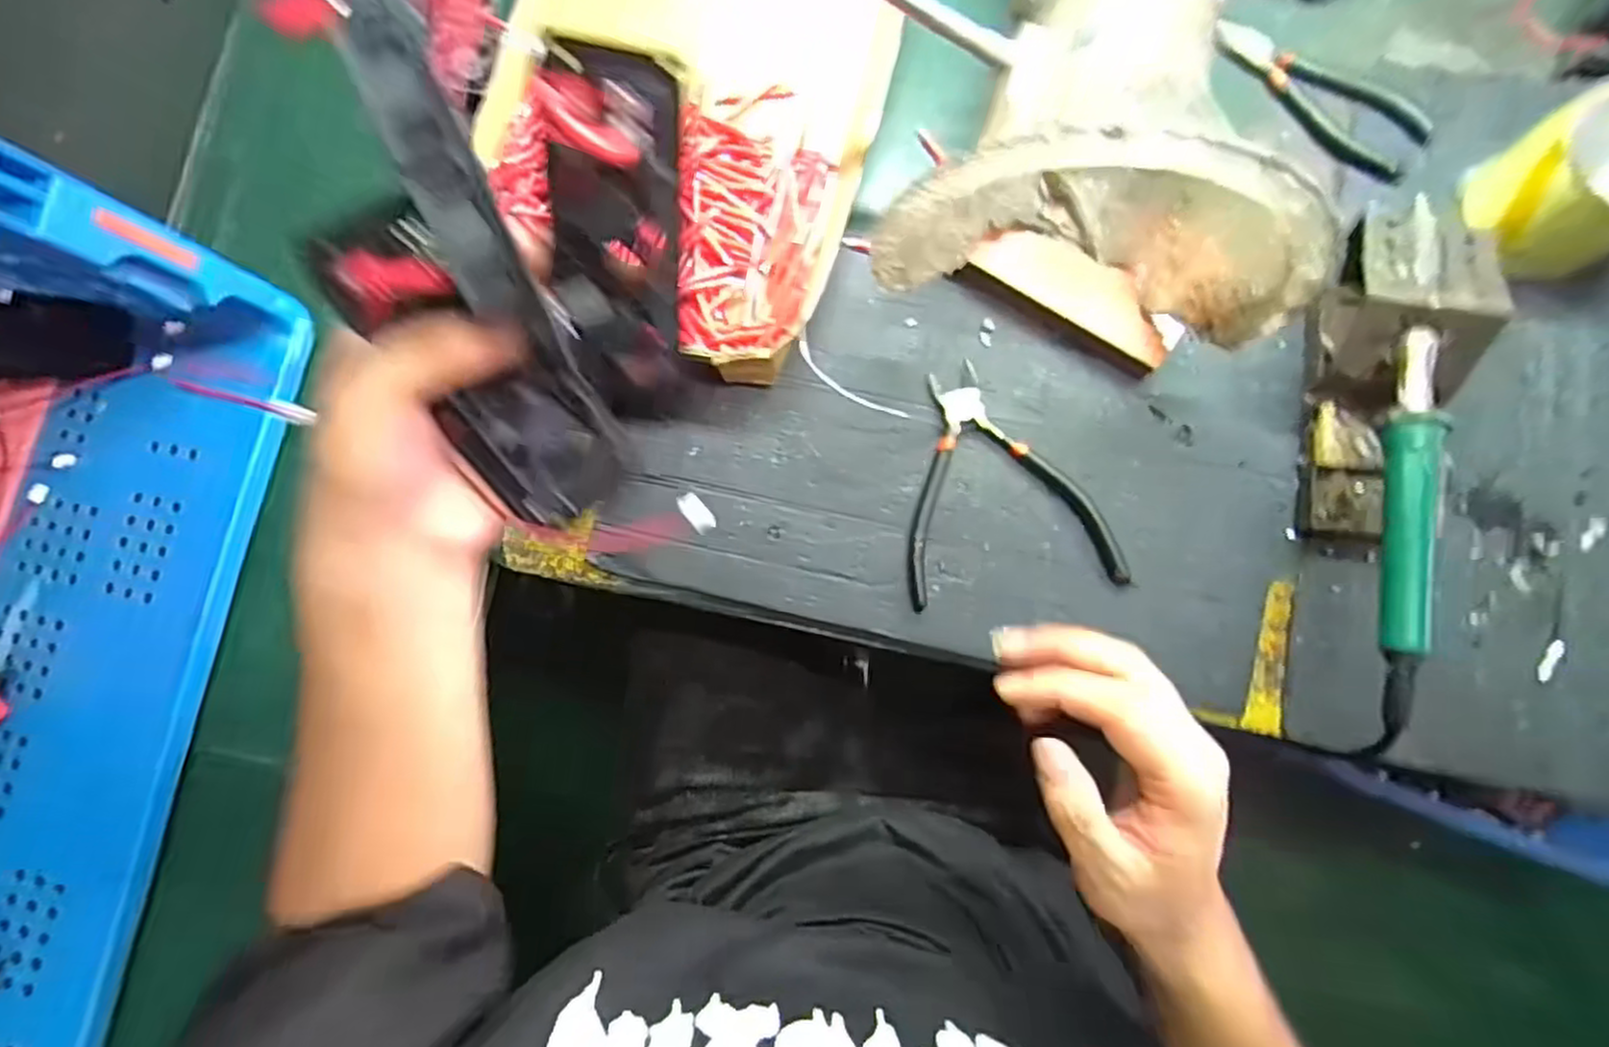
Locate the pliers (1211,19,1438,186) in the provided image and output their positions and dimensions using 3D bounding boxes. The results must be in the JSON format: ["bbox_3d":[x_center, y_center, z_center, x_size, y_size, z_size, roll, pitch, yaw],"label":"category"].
[{"bbox_3d":[0.334,-0.282,0.477,0.040,0.022,0.147,-44,82,-3],"label":"pliers"}]

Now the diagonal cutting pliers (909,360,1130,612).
[{"bbox_3d":[0.119,-0.028,0.452,0.126,0.009,0.143,-9,82,2],"label":"diagonal cutting pliers"}]

